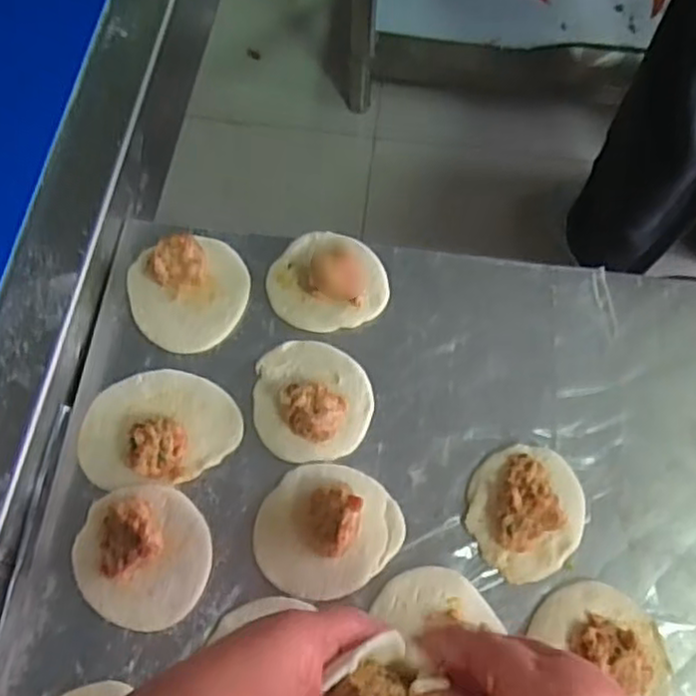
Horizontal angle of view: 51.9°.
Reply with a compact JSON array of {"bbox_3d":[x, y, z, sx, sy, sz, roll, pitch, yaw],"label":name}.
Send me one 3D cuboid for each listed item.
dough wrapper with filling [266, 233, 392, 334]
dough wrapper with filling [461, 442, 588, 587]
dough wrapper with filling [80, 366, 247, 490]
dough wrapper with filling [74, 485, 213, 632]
[{"bbox_3d":[-0.016,-0.051,0.565,0.084,0.019,0.083,1,68,-1],"label":"dough wrapper with filling"},{"bbox_3d":[0.126,0.109,0.494,0.081,0.032,0.089,1,68,-1],"label":"dough wrapper with filling"},{"bbox_3d":[-0.137,0.054,0.509,0.113,0.024,0.087,-6,68,-4],"label":"dough wrapper with filling"},{"bbox_3d":[-0.139,0.138,0.475,0.089,0.027,0.087,8,68,2],"label":"dough wrapper with filling"}]

